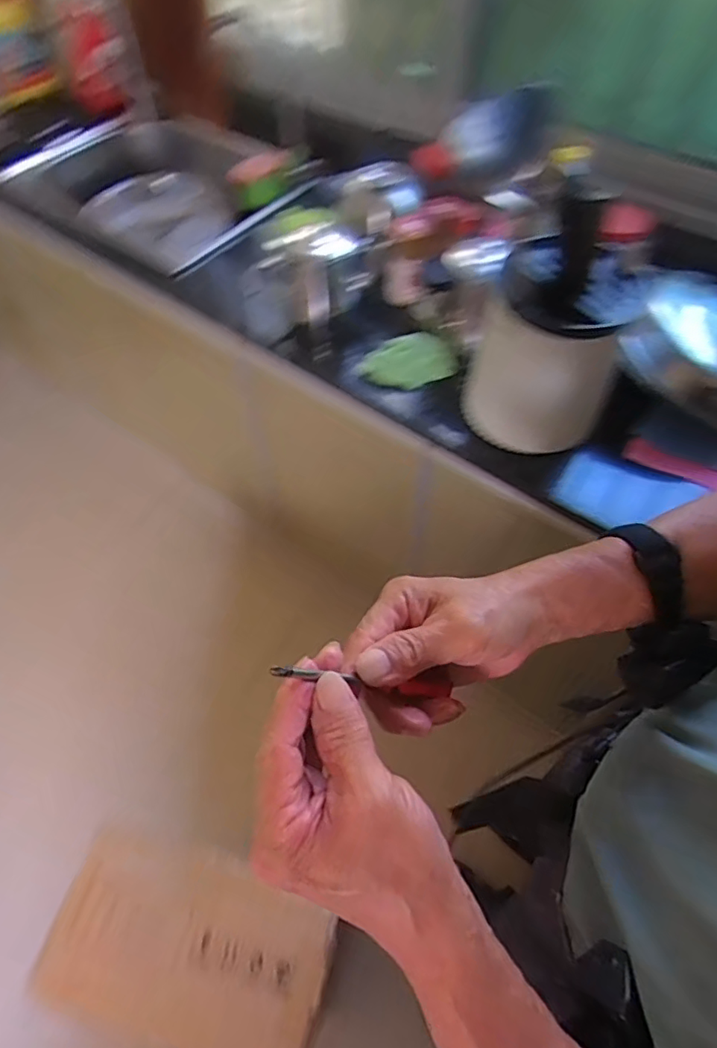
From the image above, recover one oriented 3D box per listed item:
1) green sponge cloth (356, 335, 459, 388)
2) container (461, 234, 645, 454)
[{"bbox_3d":[0.075,-0.249,0.884,0.147,0.070,0.035,-10,17,-12],"label":"green sponge cloth"},{"bbox_3d":[0.253,-0.219,0.748,0.162,0.221,0.140,20,58,13],"label":"container"}]

